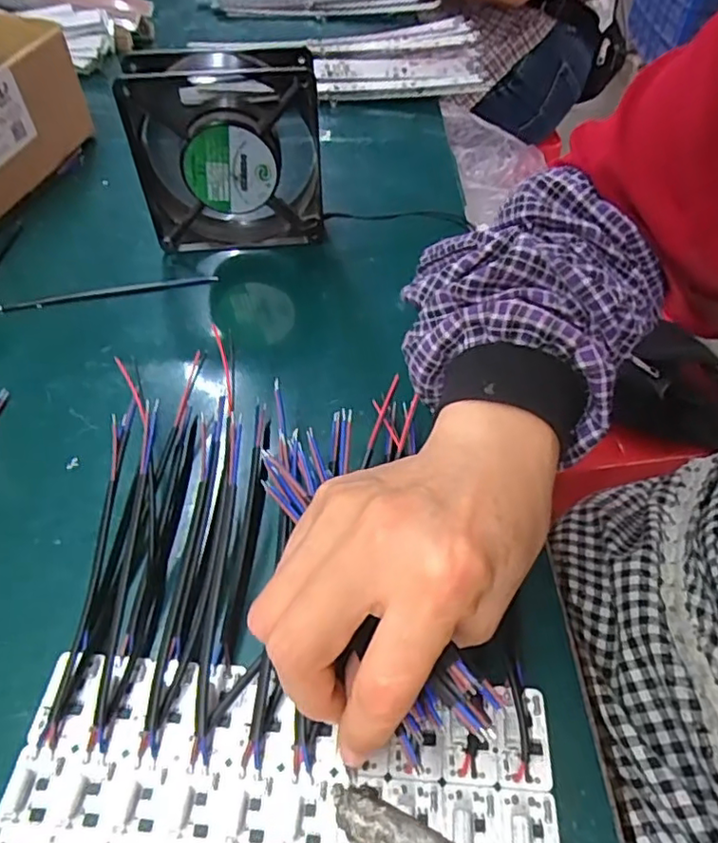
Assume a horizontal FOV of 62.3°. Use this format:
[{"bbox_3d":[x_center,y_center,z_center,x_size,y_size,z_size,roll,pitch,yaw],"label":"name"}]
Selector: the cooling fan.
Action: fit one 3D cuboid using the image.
[{"bbox_3d":[-0.088,-0.181,0.405,0.119,0.121,0.041,-3,50,-3],"label":"cooling fan"}]

